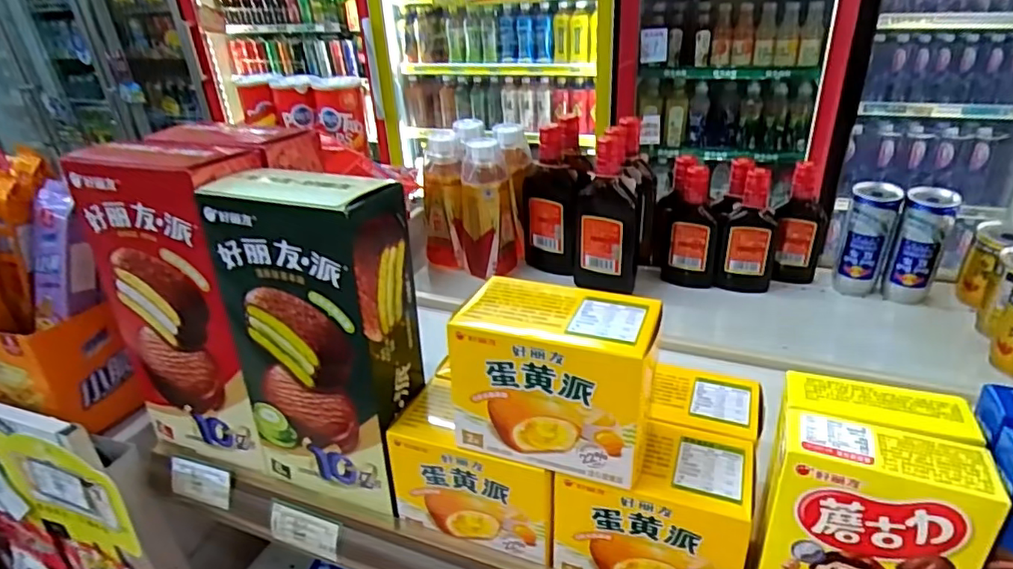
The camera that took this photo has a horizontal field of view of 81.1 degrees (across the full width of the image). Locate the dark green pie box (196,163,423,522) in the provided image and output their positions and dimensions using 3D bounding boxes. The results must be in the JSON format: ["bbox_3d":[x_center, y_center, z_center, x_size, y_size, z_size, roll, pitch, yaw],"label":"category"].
[{"bbox_3d":[-0.121,0.038,0.392,0.115,0.213,0.068,8,31,20],"label":"dark green pie box"}]

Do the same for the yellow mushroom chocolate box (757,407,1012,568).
[{"bbox_3d":[0.177,0.131,0.298,0.088,0.123,0.041,11,32,23],"label":"yellow mushroom chocolate box"}]

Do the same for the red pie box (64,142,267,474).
[{"bbox_3d":[-0.228,0.019,0.438,0.120,0.235,0.078,8,31,19],"label":"red pie box"}]

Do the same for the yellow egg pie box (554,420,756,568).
[{"bbox_3d":[0.089,0.135,0.359,0.104,0.079,0.066,9,31,21],"label":"yellow egg pie box"}]

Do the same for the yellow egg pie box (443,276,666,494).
[{"bbox_3d":[0.029,0.051,0.342,0.111,0.082,0.065,8,31,19],"label":"yellow egg pie box"}]

